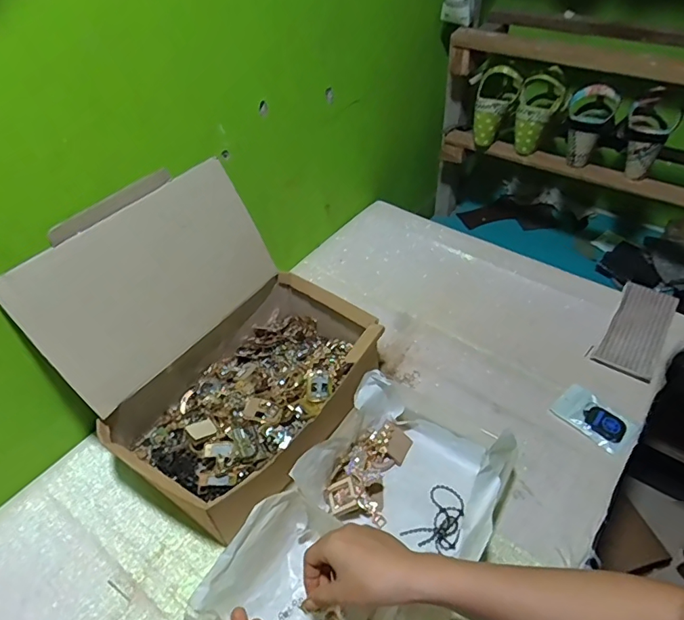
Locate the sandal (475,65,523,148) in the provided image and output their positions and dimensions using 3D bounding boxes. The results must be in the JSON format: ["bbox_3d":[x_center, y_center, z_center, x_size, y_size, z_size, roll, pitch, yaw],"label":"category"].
[{"bbox_3d":[0.283,-0.395,0.939,0.089,0.140,0.075,24,17,23],"label":"sandal"}]

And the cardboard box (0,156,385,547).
[{"bbox_3d":[-0.145,0.039,0.610,0.303,0.273,0.331,26,53,25],"label":"cardboard box"}]

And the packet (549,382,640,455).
[{"bbox_3d":[0.347,0.148,0.667,0.062,0.014,0.098,-34,54,-26],"label":"packet"}]

